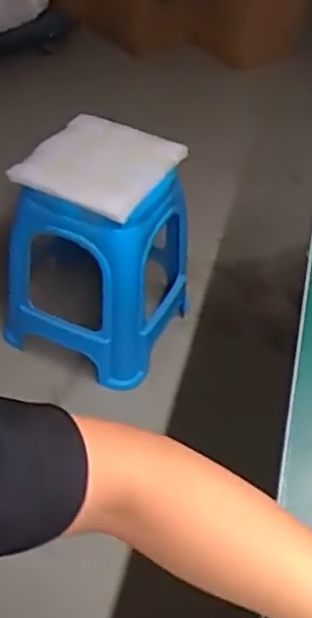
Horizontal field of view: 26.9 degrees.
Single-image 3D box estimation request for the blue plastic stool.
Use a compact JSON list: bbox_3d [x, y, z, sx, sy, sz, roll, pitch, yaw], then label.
[{"bbox_3d":[-0.114,-0.139,1.501,0.345,0.436,0.353,26,48,18],"label":"blue plastic stool"}]

